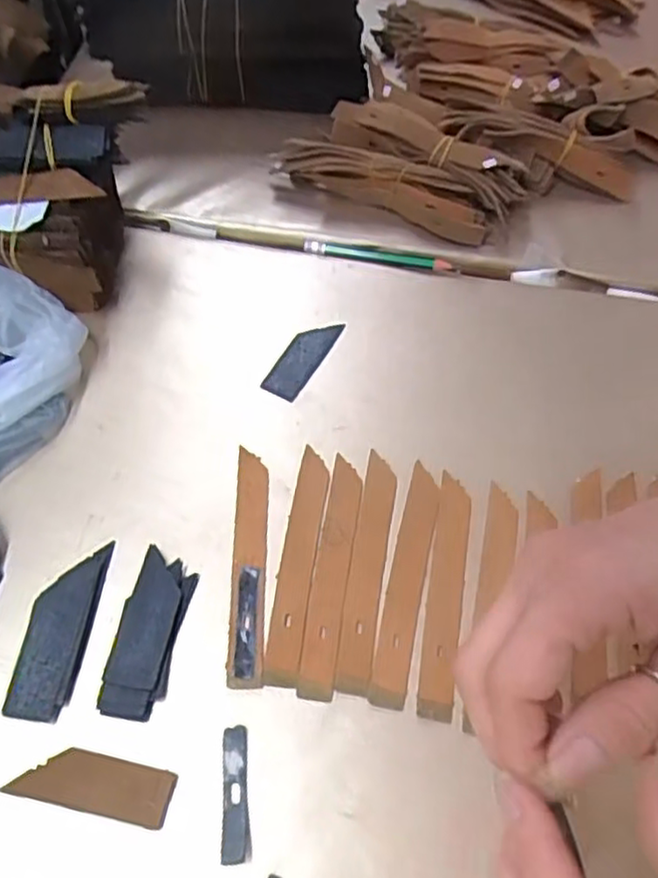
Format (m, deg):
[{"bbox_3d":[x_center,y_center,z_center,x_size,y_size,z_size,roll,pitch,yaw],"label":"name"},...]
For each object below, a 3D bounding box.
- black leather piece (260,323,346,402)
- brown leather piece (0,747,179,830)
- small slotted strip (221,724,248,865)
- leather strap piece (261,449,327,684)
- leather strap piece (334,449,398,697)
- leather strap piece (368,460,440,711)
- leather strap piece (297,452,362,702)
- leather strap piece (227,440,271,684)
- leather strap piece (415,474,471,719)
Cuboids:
[{"bbox_3d":[-0.016,-0.051,0.418,0.025,0.006,0.065,27,61,12],"label":"black leather piece"},{"bbox_3d":[-0.099,0.145,0.292,0.064,0.004,0.022,12,59,3],"label":"brown leather piece"},{"bbox_3d":[-0.040,0.149,0.292,0.010,0.004,0.051,-2,59,-5],"label":"small slotted strip"},{"bbox_3d":[-0.015,0.060,0.349,0.017,0.004,0.124,8,59,1],"label":"leather strap piece"},{"bbox_3d":[0.020,0.063,0.348,0.017,0.004,0.125,10,59,2],"label":"leather strap piece"},{"bbox_3d":[0.040,0.069,0.346,0.018,0.004,0.124,14,59,4],"label":"leather strap piece"},{"bbox_3d":[0.002,0.064,0.346,0.018,0.004,0.125,9,59,2],"label":"leather strap piece"},{"bbox_3d":[-0.040,0.059,0.347,0.017,0.004,0.124,1,59,-3],"label":"leather strap piece"},{"bbox_3d":[0.058,0.074,0.344,0.017,0.004,0.124,11,59,3],"label":"leather strap piece"}]

